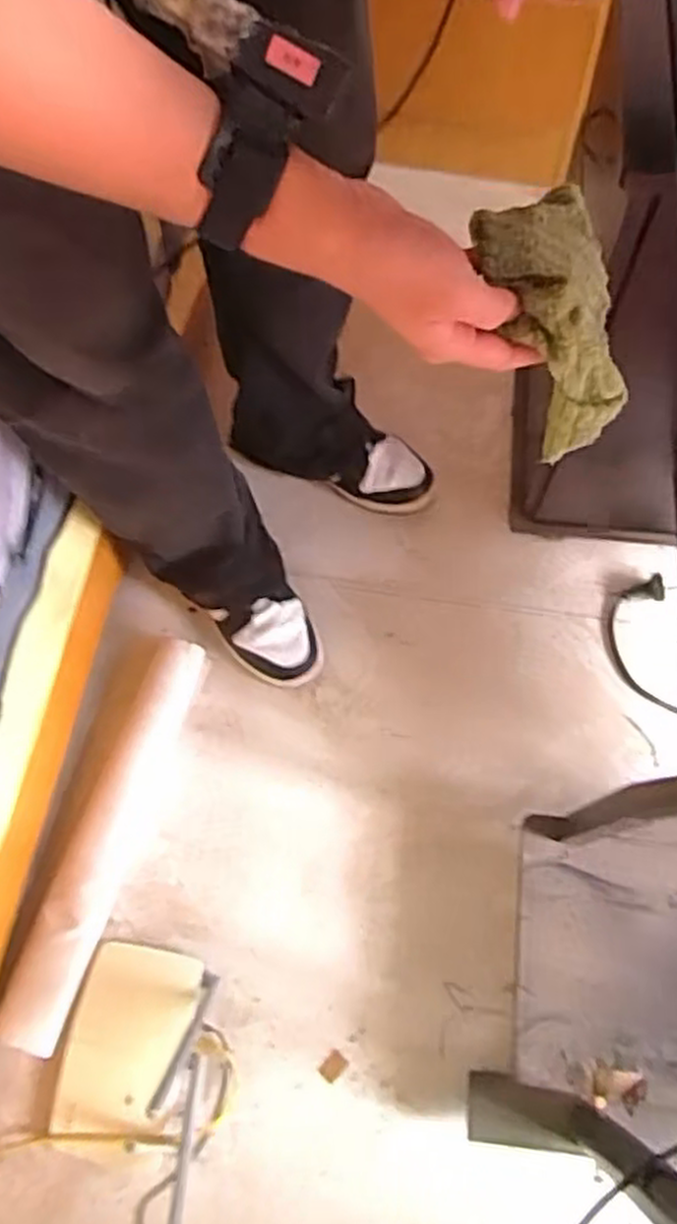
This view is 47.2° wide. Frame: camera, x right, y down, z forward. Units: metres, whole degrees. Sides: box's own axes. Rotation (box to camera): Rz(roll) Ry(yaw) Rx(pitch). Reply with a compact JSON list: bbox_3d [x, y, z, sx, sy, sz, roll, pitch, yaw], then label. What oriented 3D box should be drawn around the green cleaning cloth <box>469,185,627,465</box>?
[{"bbox_3d":[0.135,-0.188,0.495,0.080,0.111,0.130,-16,67,-4],"label":"green cleaning cloth"}]

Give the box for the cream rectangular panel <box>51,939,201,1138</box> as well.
[{"bbox_3d":[-0.223,0.439,0.802,0.118,0.017,0.176,13,68,8],"label":"cream rectangular panel"}]

